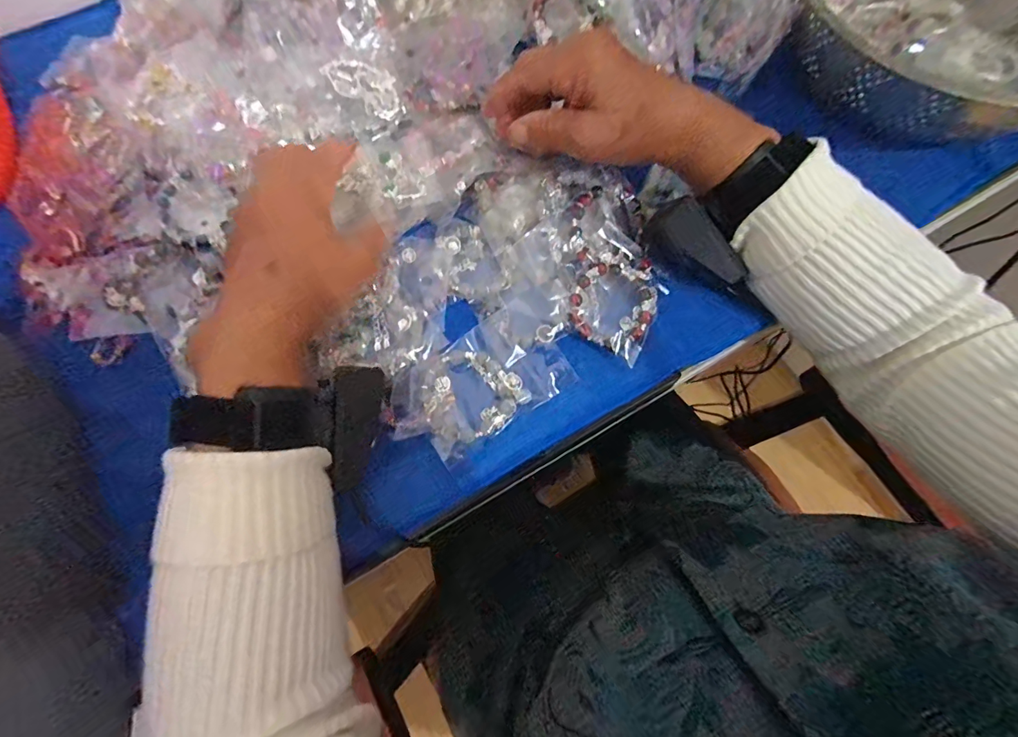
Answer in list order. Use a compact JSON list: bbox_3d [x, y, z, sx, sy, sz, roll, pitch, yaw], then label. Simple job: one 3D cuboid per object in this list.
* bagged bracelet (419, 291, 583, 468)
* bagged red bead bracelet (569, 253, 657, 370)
[{"bbox_3d":[-0.014,0.004,0.303,0.105,0.016,0.070,-32,75,-9],"label":"bagged bracelet"},{"bbox_3d":[0.076,-0.049,0.313,0.058,0.013,0.070,25,75,9],"label":"bagged red bead bracelet"}]

